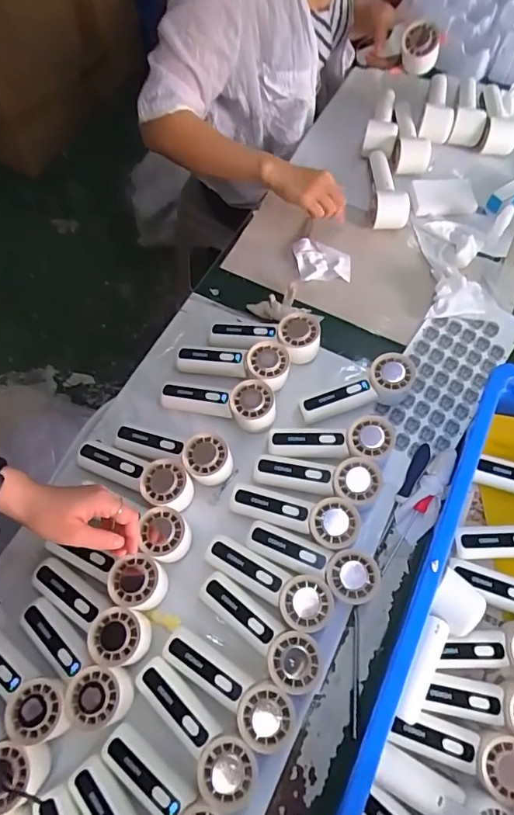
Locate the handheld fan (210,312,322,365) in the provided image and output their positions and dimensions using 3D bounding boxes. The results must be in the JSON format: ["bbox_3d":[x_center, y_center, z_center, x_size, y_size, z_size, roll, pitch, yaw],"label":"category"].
[{"bbox_3d":[0.010,-0.092,0.651,0.150,0.056,0.064,-1,68,-2],"label":"handheld fan"}]

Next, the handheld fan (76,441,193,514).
[{"bbox_3d":[-0.156,0.086,0.583,0.161,0.045,0.063,15,68,20],"label":"handheld fan"}]

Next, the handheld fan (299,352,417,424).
[{"bbox_3d":[0.135,-0.018,0.621,0.158,0.053,0.059,-24,71,-11],"label":"handheld fan"}]

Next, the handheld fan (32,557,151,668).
[{"bbox_3d":[-0.189,0.227,0.527,0.152,0.047,0.054,26,69,23],"label":"handheld fan"}]

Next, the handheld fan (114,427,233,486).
[{"bbox_3d":[-0.108,0.058,0.594,0.159,0.047,0.056,9,67,16],"label":"handheld fan"}]

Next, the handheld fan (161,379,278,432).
[{"bbox_3d":[-0.052,-0.006,0.619,0.158,0.042,0.058,5,67,17],"label":"handheld fan"}]

